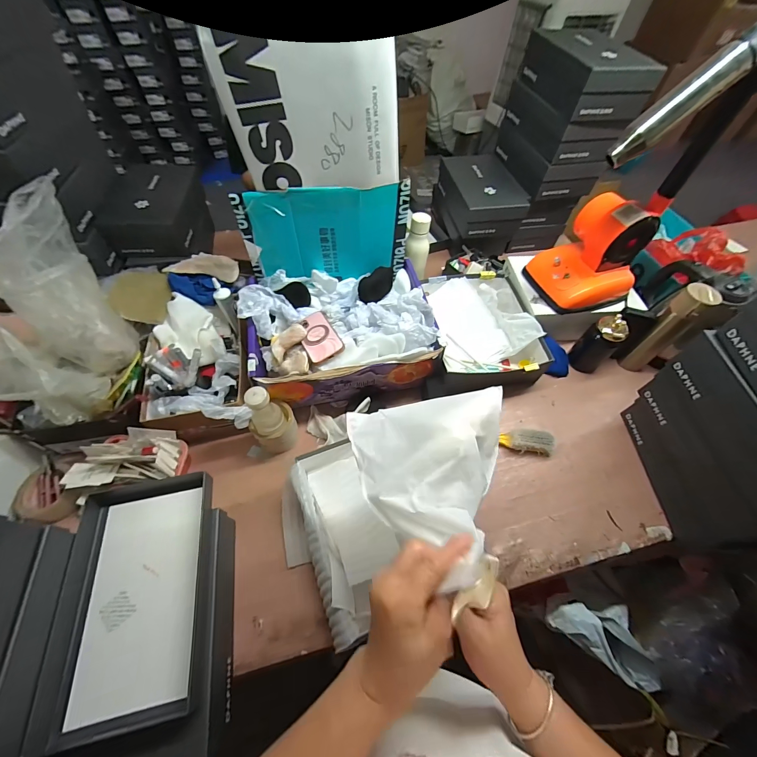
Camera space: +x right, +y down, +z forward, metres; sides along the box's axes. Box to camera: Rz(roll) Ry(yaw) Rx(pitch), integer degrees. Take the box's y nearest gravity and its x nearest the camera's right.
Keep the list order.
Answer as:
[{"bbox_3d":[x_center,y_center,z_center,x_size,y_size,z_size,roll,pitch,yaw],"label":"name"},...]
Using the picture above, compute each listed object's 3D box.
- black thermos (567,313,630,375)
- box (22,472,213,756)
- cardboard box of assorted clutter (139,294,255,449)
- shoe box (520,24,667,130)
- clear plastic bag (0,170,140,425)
[{"bbox_3d":[0.528,-0.081,0.797,0.066,0.152,0.058,6,58,2],"label":"black thermos"},{"bbox_3d":[-0.350,0.306,0.479,0.188,0.049,0.309,-9,59,-8],"label":"box"},{"bbox_3d":[-0.387,-0.027,0.731,0.213,0.112,0.337,-10,59,-8],"label":"cardboard box of assorted clutter"},{"bbox_3d":[0.497,-0.743,0.807,0.169,0.100,0.303,-8,58,-7],"label":"shoe box"},{"bbox_3d":[-0.590,-0.121,0.608,0.157,0.256,0.350,9,58,4],"label":"clear plastic bag"}]

